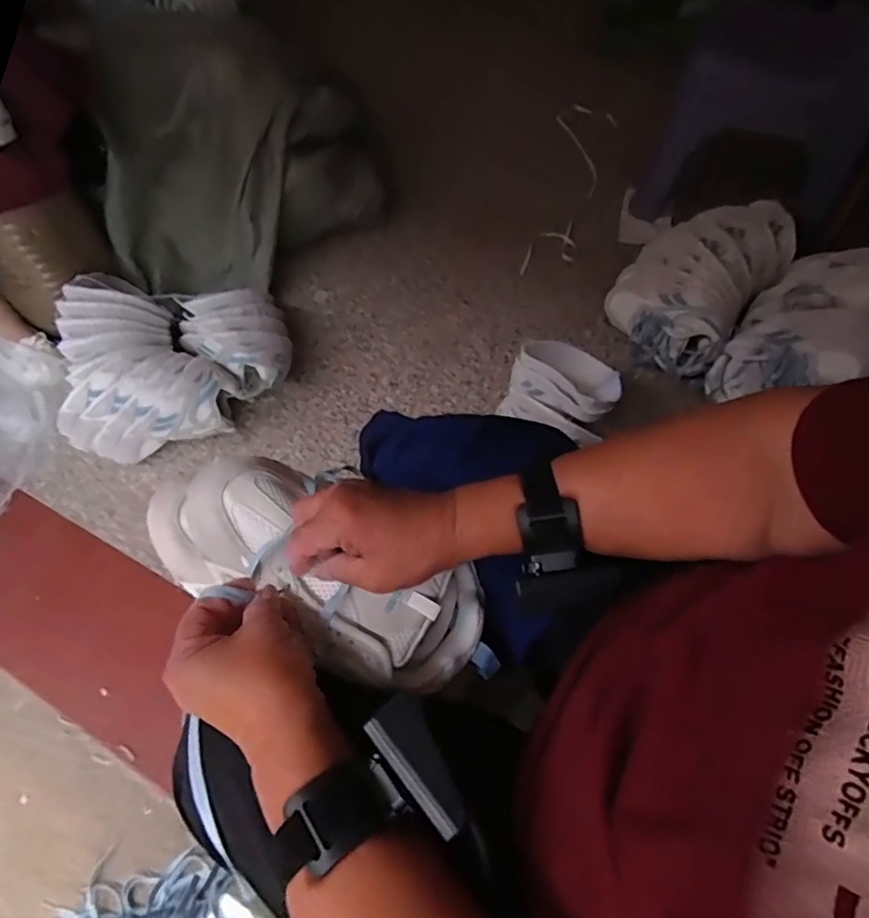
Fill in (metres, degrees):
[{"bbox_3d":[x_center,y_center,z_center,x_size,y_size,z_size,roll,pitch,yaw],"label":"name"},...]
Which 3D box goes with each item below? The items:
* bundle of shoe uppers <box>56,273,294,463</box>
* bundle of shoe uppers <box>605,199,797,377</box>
[{"bbox_3d":[-0.449,-0.192,1.017,0.368,0.155,0.347,-6,58,-2],"label":"bundle of shoe uppers"},{"bbox_3d":[0.483,-0.333,1.055,0.233,0.117,0.349,36,66,21],"label":"bundle of shoe uppers"}]

